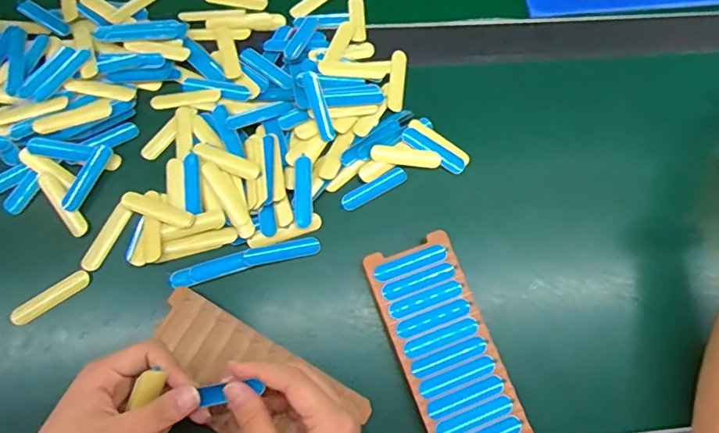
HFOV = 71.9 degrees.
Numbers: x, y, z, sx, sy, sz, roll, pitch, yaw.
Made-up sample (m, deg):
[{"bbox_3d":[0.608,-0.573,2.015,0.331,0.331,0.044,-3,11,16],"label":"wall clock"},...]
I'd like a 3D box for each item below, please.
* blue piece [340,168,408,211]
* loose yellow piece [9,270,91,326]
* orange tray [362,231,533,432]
[{"bbox_3d":[0.013,-0.025,0.439,0.063,0.004,0.016,-28,77,-11],"label":"blue piece"},{"bbox_3d":[-0.247,0.065,0.397,0.064,0.008,0.013,-34,79,-12],"label":"loose yellow piece"},{"bbox_3d":[0.068,0.105,0.398,0.075,0.016,0.171,-19,76,-9],"label":"orange tray"}]

